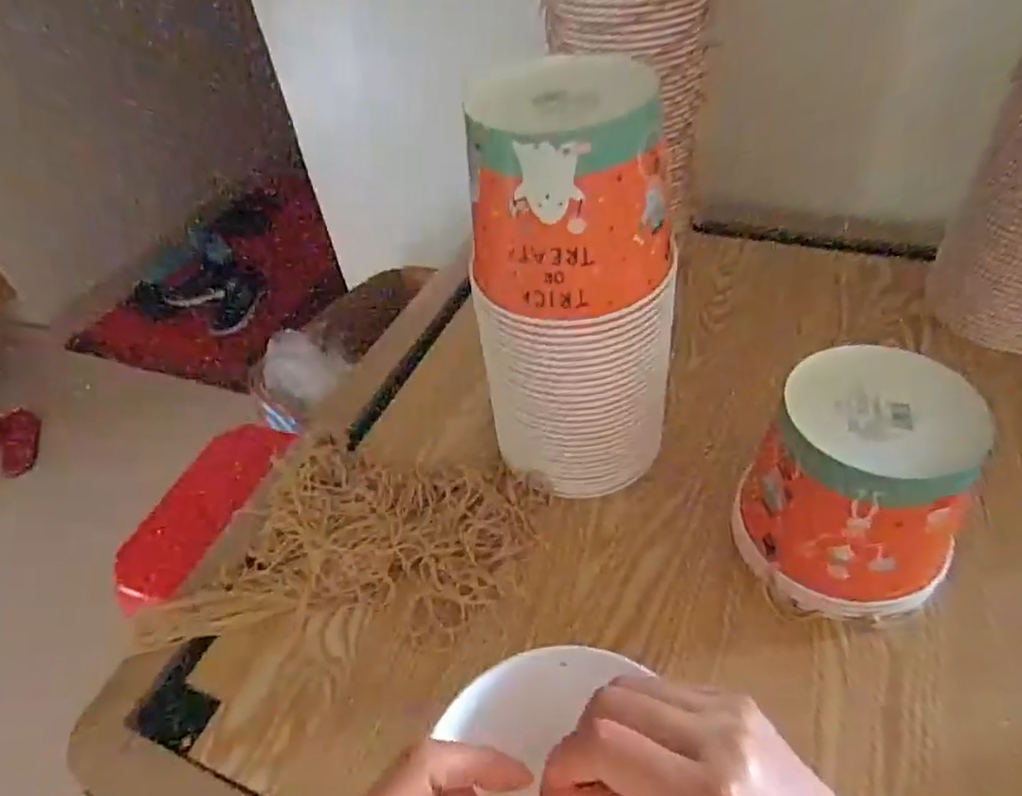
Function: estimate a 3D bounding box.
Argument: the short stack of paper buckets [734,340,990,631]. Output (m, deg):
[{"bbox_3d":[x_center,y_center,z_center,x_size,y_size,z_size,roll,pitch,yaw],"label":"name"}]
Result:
[{"bbox_3d":[0.262,0.072,0.505,0.135,0.167,0.150,-33,50,-24],"label":"short stack of paper buckets"}]

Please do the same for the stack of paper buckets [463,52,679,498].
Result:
[{"bbox_3d":[0.051,-0.075,0.543,0.154,0.340,0.130,12,47,19],"label":"stack of paper buckets"}]

